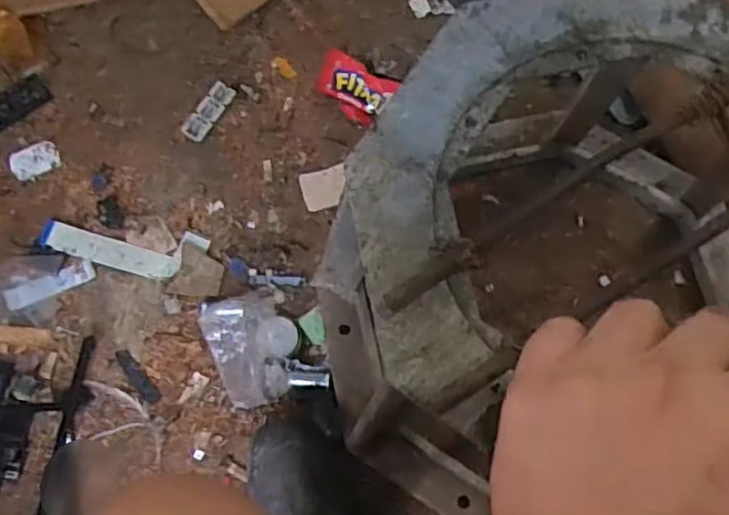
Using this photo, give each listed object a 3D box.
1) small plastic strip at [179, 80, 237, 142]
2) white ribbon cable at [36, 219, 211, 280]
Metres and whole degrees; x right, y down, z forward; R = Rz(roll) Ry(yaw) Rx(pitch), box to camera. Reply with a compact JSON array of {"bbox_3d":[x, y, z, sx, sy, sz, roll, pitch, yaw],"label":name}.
[{"bbox_3d":[-0.210,-0.198,0.913,0.033,0.005,0.094,31,70,-7],"label":"small plastic strip"},{"bbox_3d":[-0.309,-0.008,0.858,0.209,0.009,0.065,5,72,2],"label":"white ribbon cable"}]

